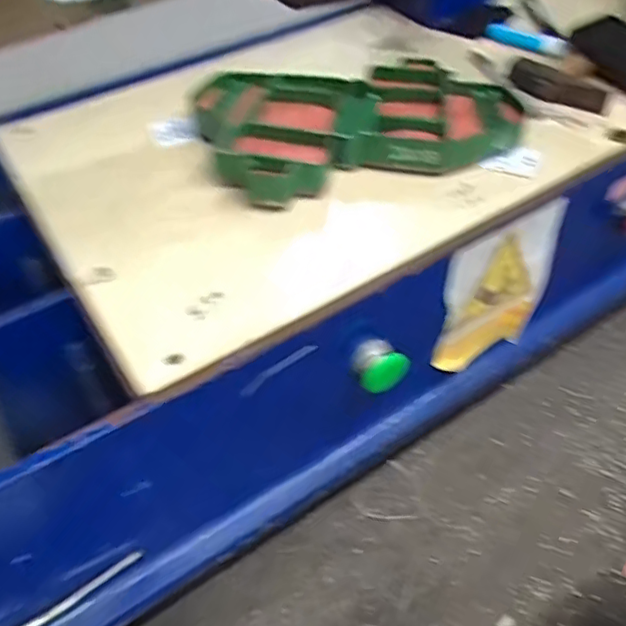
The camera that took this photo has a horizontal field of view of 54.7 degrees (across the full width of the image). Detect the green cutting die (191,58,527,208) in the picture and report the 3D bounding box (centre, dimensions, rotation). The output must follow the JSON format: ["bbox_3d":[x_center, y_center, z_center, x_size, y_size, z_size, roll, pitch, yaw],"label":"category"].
[{"bbox_3d":[0.042,-0.172,0.560,0.305,0.034,0.165,-5,48,-1],"label":"green cutting die"}]

